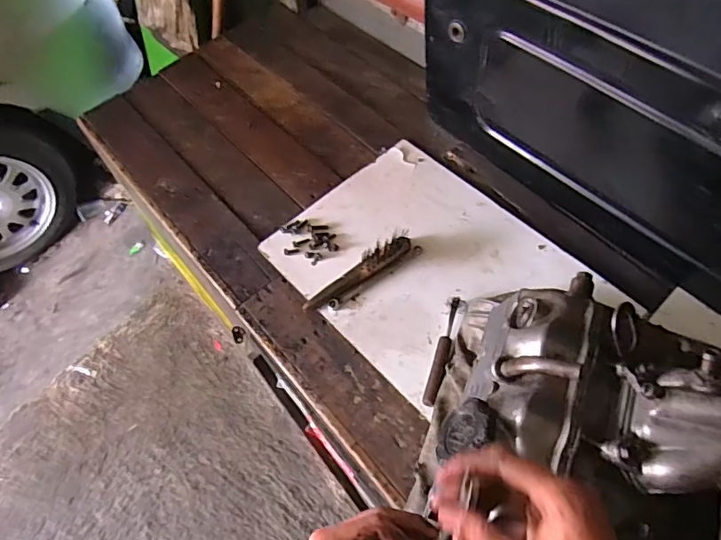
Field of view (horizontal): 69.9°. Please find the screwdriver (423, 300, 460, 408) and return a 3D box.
[{"bbox_3d":[0.124,0.118,0.767,0.020,0.015,0.177,15,60,11],"label":"screwdriver"}]

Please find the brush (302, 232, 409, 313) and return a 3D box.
[{"bbox_3d":[-0.002,0.004,0.832,0.201,0.041,0.033,-33,62,-18],"label":"brush"}]

